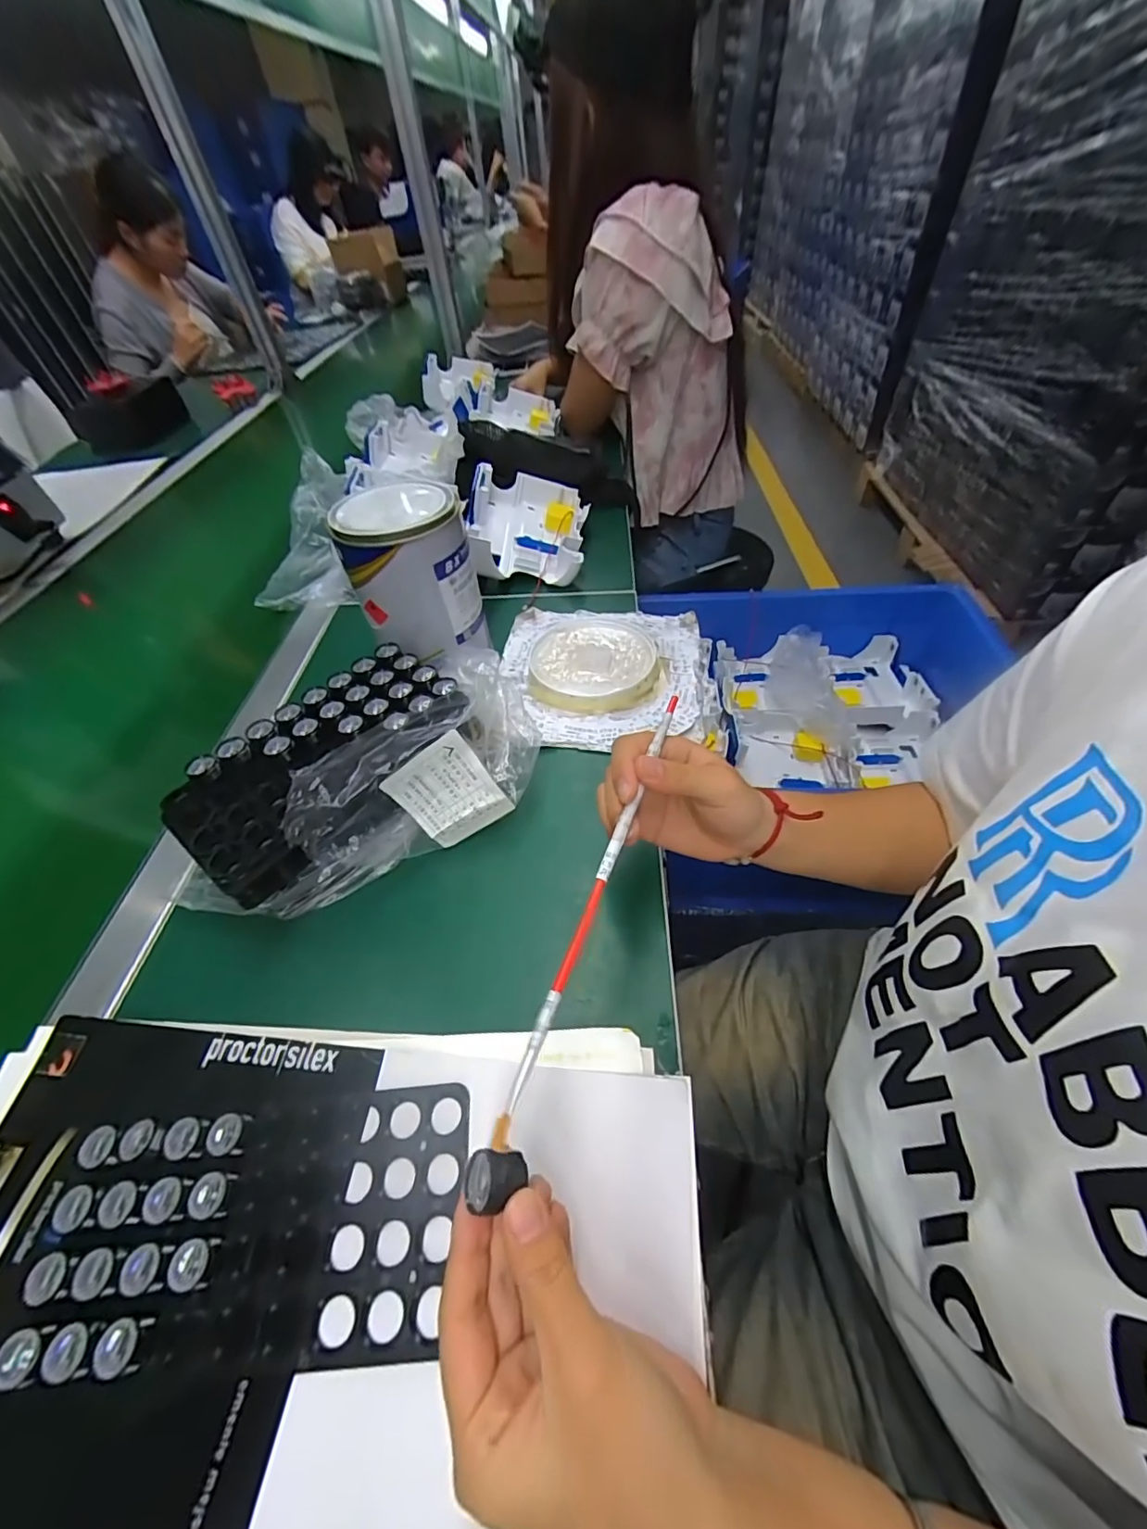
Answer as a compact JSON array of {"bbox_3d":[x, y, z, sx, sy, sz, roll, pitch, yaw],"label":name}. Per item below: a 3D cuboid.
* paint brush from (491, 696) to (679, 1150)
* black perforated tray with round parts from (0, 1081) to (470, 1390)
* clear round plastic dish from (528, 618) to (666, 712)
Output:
[{"bbox_3d":[0.016,0.053,0.271,0.007,0.004,0.246,16,58,17],"label":"paint brush"},{"bbox_3d":[-0.149,0.215,0.252,0.189,0.016,0.097,-5,49,0],"label":"black perforated tray with round parts"},{"bbox_3d":[0.021,-0.100,0.511,0.118,0.017,0.126,-2,49,2],"label":"clear round plastic dish"}]

